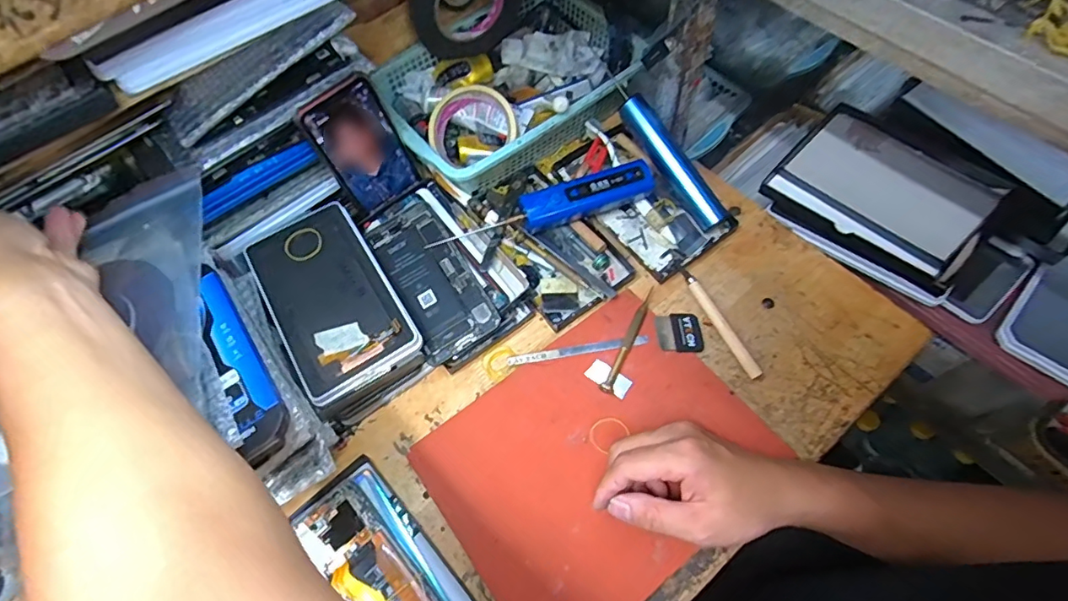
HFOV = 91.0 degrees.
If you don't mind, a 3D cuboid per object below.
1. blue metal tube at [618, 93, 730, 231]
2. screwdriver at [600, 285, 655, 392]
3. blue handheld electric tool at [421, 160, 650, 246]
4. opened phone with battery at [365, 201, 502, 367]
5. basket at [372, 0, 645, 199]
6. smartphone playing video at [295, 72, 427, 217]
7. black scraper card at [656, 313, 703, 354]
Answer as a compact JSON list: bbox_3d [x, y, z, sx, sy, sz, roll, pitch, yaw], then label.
[{"bbox_3d":[0.141,-0.140,0.533,0.027,0.026,0.153,-33,85,-15],"label":"blue metal tube"},{"bbox_3d":[0.088,0.033,0.479,0.011,0.010,0.116,24,67,15],"label":"screwdriver"},{"bbox_3d":[0.011,-0.090,0.517,0.217,0.043,0.027,-19,63,-6],"label":"blue handheld electric tool"},{"bbox_3d":[-0.099,-0.023,0.500,0.072,0.015,0.157,-29,70,-13],"label":"opened phone with battery"},{"bbox_3d":[-0.029,-0.239,0.581,0.265,0.064,0.192,-33,65,-13],"label":"basket"},{"bbox_3d":[-0.163,-0.146,0.507,0.074,0.123,0.017,-39,51,-11],"label":"smartphone playing video"},{"bbox_3d":[0.135,0.029,0.487,0.038,0.007,0.041,-3,63,3],"label":"black scraper card"}]

